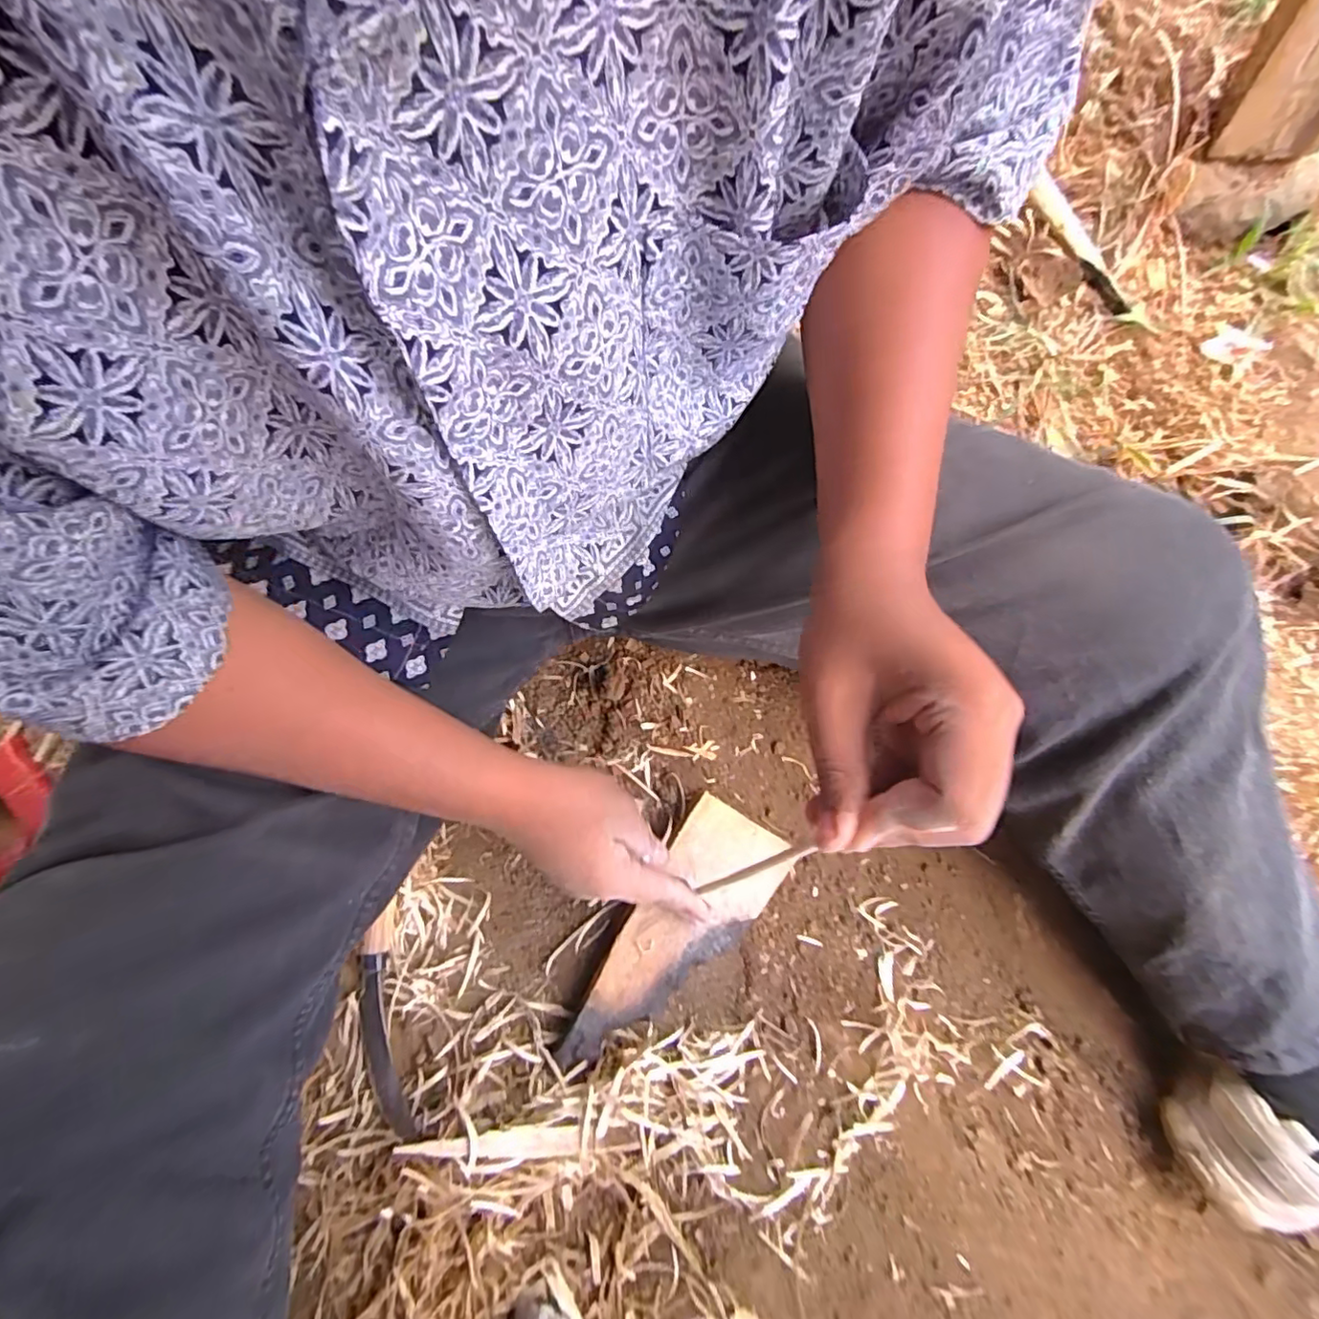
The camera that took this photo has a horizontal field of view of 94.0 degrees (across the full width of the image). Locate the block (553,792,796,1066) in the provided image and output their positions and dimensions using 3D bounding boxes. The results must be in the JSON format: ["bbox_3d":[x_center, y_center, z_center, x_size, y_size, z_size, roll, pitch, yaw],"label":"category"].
[{"bbox_3d":[0.012,0.201,0.441,0.077,0.028,0.201,32,72,15],"label":"block"}]

